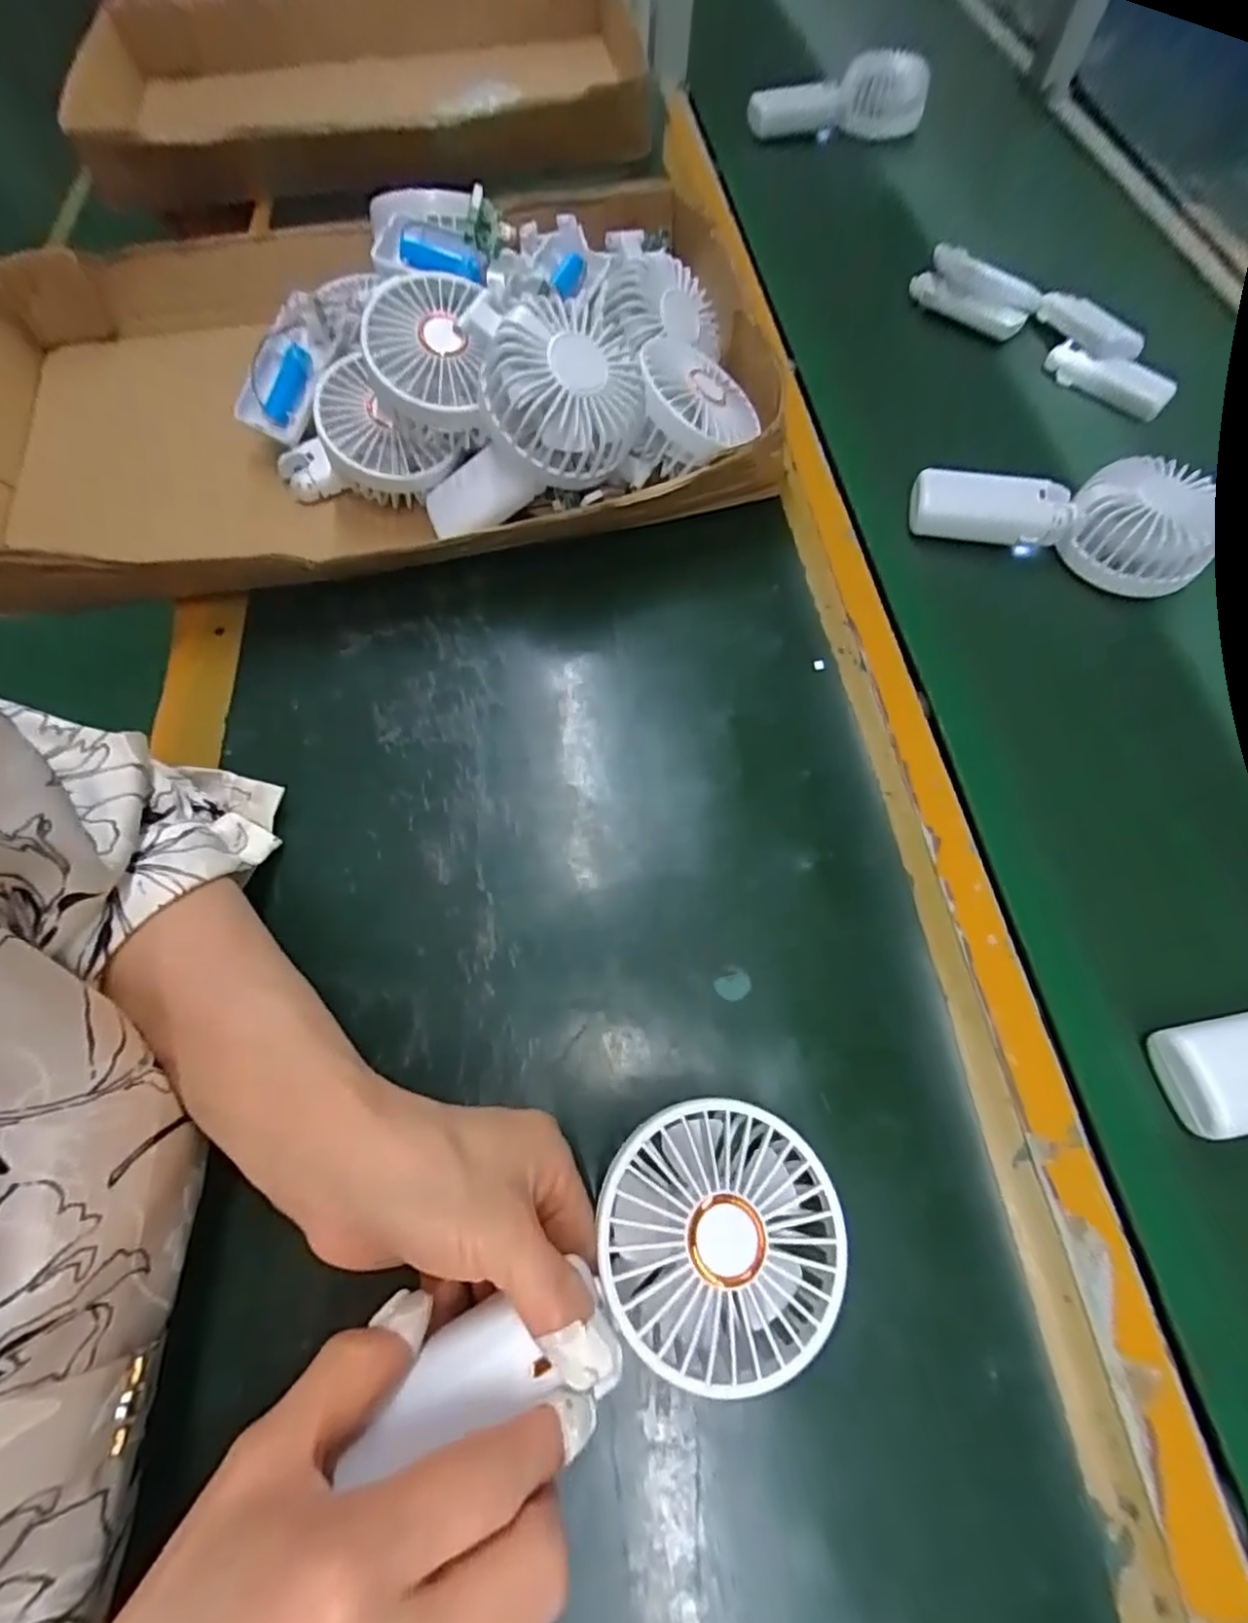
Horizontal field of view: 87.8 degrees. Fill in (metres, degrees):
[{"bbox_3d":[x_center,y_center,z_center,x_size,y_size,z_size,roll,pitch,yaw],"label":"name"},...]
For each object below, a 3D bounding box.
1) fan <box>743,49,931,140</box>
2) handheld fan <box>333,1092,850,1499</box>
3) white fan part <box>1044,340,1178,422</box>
[{"bbox_3d":[0.217,-0.722,0.661,0.192,0.055,0.035,-19,67,-9],"label":"fan"},{"bbox_3d":[-0.002,0.166,0.226,0.161,0.036,0.082,-19,67,-14],"label":"handheld fan"},{"bbox_3d":[0.382,-0.342,0.514,0.094,0.023,0.027,34,70,14],"label":"white fan part"}]

